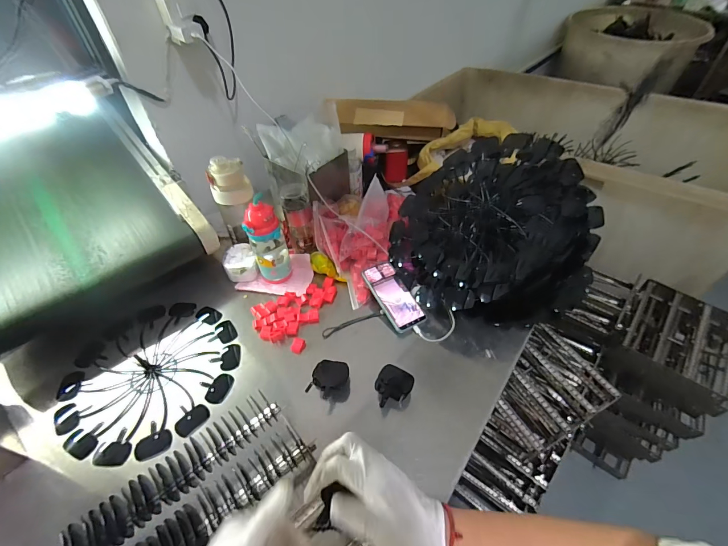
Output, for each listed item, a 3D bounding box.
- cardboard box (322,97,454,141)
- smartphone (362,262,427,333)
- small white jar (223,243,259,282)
[{"bbox_3d":[0.084,-0.440,1.011,0.347,0.101,0.080,0,5,5],"label":"cardboard box"},{"bbox_3d":[0.064,0.048,0.750,0.076,0.013,0.161,-22,65,-18],"label":"smartphone"},{"bbox_3d":[-0.299,-0.023,0.851,0.075,0.055,0.075,-15,48,-12],"label":"small white jar"}]

